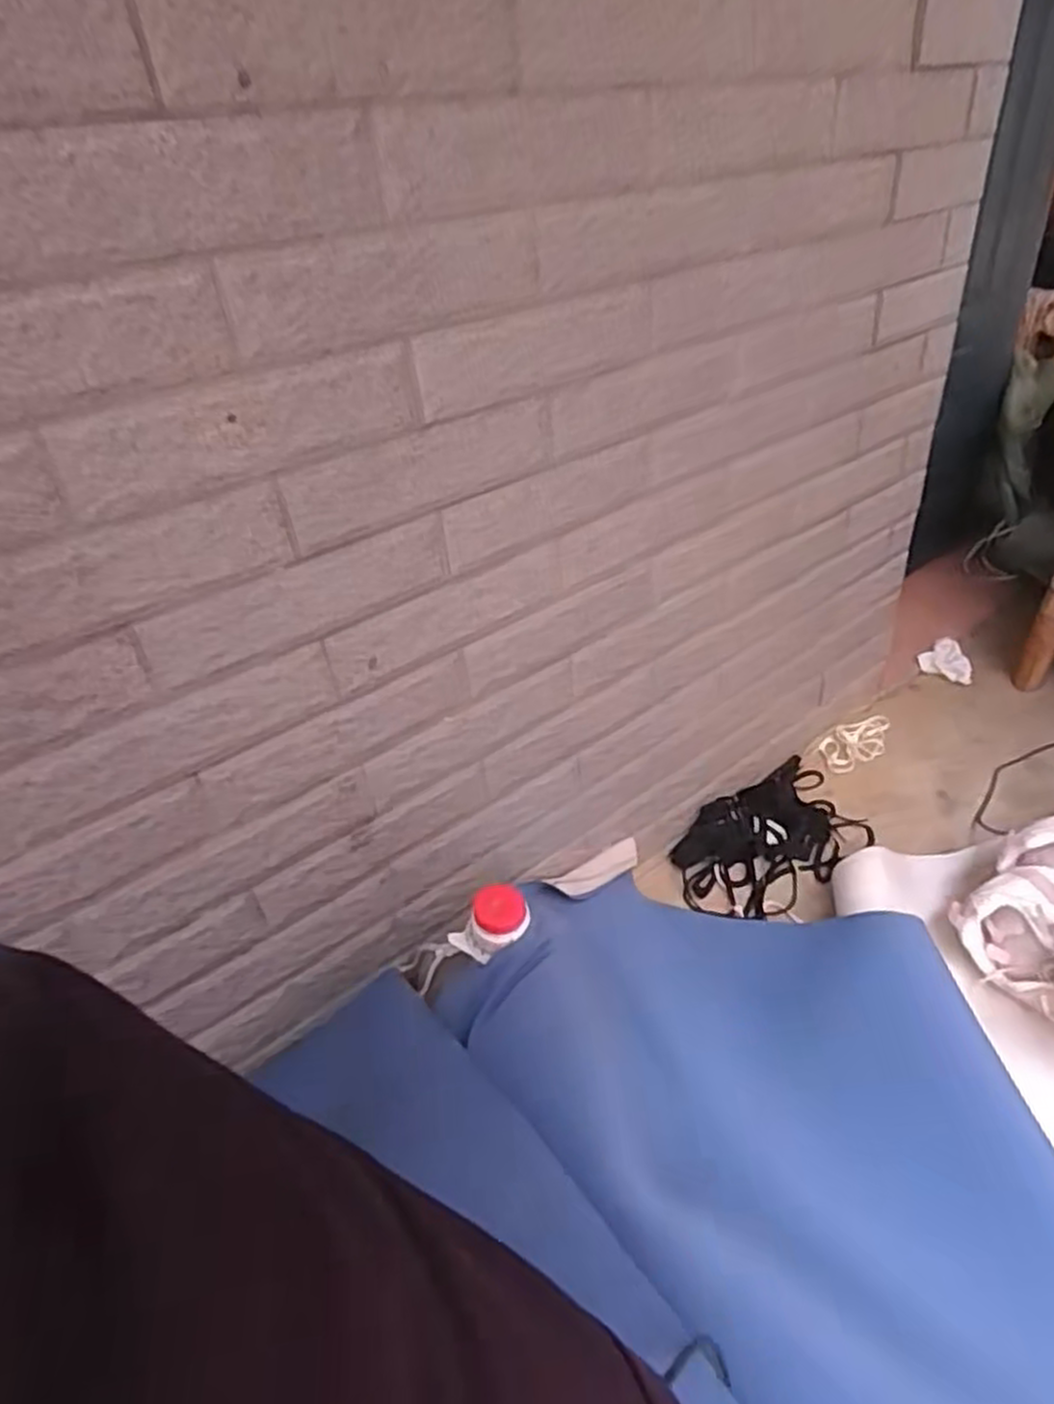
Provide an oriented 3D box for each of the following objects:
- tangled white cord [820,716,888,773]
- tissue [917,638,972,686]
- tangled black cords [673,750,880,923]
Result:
[{"bbox_3d":[0.548,0.063,1.239,0.165,0.022,0.066,-24,38,-23],"label":"tangled white cord"},{"bbox_3d":[0.752,-0.068,1.358,0.070,0.052,0.082,-9,35,-3],"label":"tissue"},{"bbox_3d":[0.354,0.187,1.073,0.328,0.058,0.172,-28,40,-27],"label":"tangled black cords"}]

